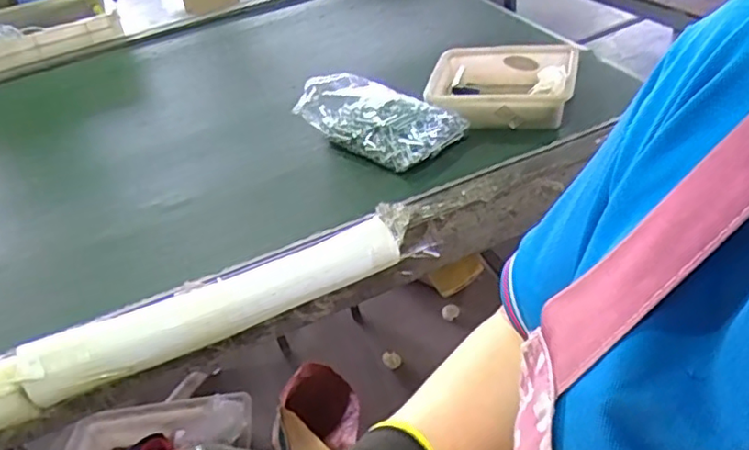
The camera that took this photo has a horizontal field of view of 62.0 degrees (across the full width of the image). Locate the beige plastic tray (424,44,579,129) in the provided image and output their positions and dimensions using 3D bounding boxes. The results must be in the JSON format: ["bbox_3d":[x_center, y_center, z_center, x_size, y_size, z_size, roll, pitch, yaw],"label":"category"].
[{"bbox_3d":[0.214,-0.233,1.048,0.233,0.085,0.184,7,40,16],"label":"beige plastic tray"}]

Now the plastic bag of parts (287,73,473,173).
[{"bbox_3d":[0.000,-0.171,1.030,0.278,0.089,0.140,17,44,27],"label":"plastic bag of parts"}]

